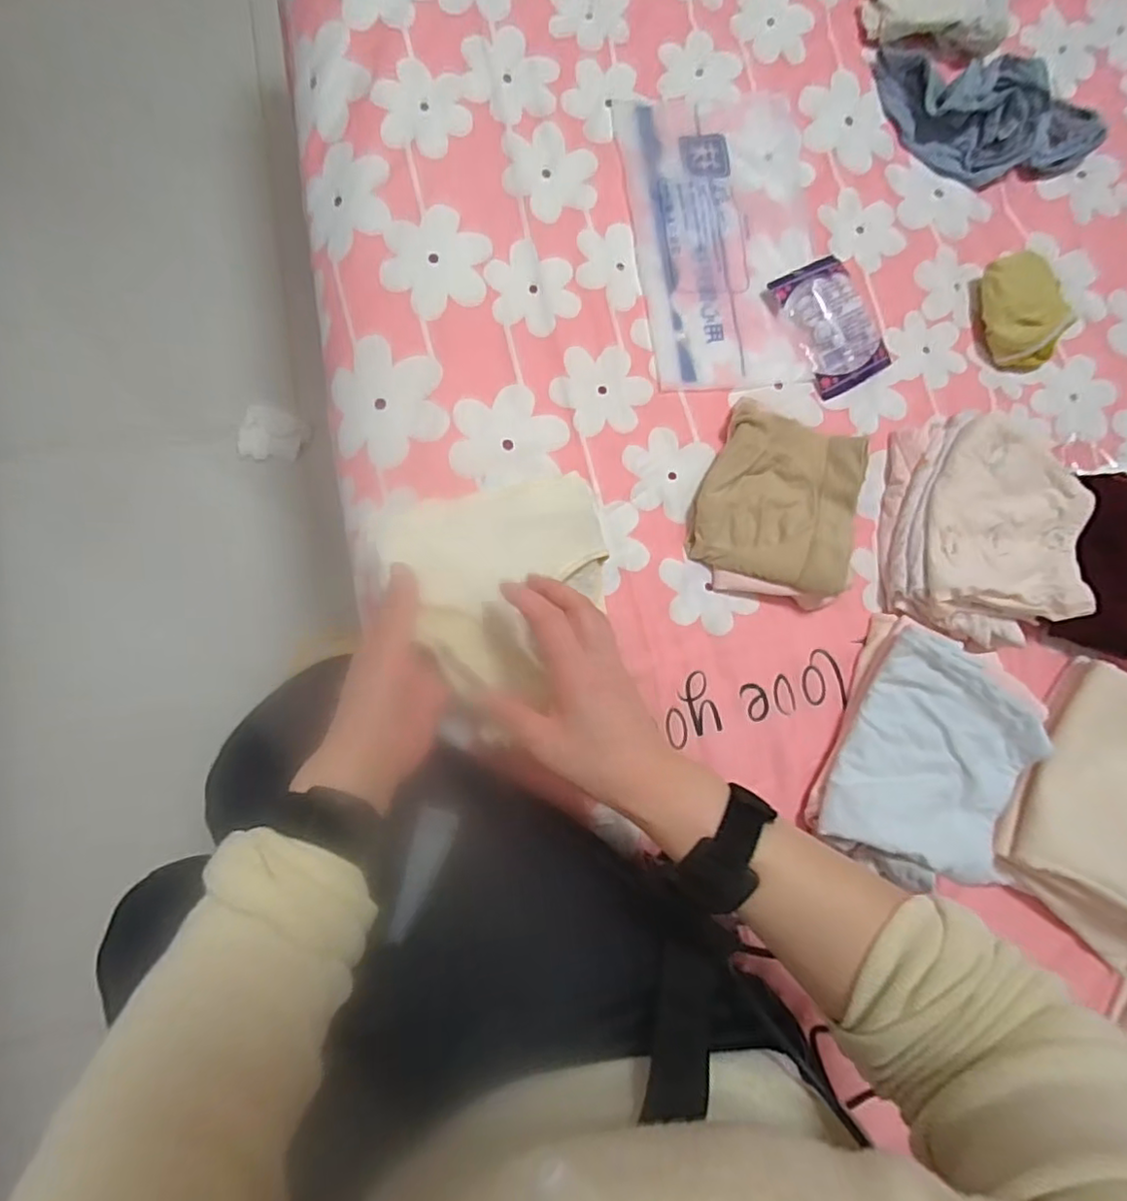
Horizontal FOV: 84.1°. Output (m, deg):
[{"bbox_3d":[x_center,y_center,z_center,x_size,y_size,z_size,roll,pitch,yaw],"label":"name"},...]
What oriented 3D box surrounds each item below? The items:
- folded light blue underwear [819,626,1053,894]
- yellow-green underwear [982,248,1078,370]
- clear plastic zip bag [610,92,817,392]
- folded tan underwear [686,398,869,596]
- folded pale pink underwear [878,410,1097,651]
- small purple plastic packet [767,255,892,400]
[{"bbox_3d":[0.287,0.126,0.469,0.139,0.034,0.173,24,84,-3],"label":"folded light blue underwear"},{"bbox_3d":[0.416,-0.260,0.557,0.073,0.033,0.093,-10,86,-7],"label":"yellow-green underwear"},{"bbox_3d":[0.143,-0.316,0.544,0.164,0.005,0.265,-8,85,-7],"label":"clear plastic zip bag"},{"bbox_3d":[0.176,-0.081,0.503,0.125,0.039,0.131,18,83,-5],"label":"folded tan underwear"},{"bbox_3d":[0.353,-0.062,0.517,0.151,0.052,0.195,10,83,-6],"label":"folded pale pink underwear"},{"bbox_3d":[0.234,-0.242,0.542,0.079,0.013,0.109,-29,88,-8],"label":"small purple plastic packet"}]

